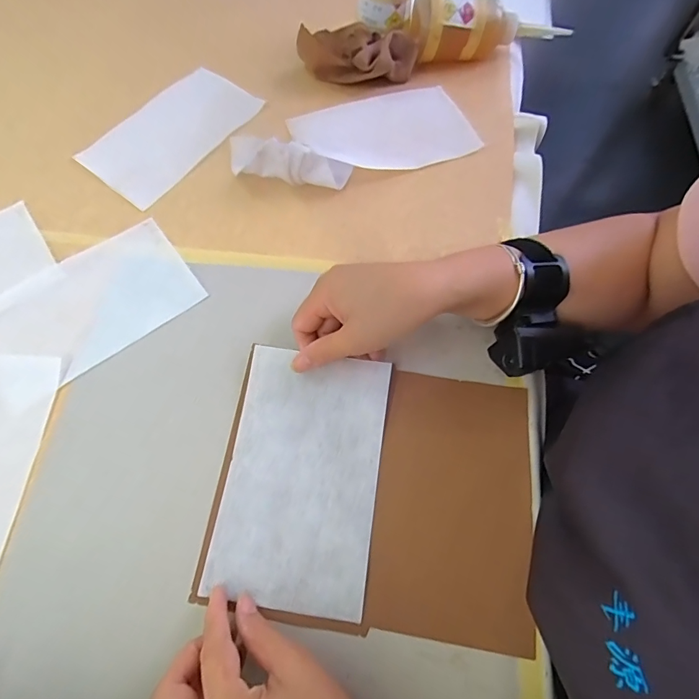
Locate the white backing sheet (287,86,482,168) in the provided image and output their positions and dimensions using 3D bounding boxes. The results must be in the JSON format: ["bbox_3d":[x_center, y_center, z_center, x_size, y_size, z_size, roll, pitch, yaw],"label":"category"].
[{"bbox_3d":[0.034,-0.227,0.428,0.178,0.008,0.088,-14,68,-6],"label":"white backing sheet"}]

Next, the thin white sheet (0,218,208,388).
[{"bbox_3d":[-0.226,-0.039,0.360,0.174,0.006,0.109,-36,72,-14],"label":"thin white sheet"}]

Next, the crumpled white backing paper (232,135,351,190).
[{"bbox_3d":[-0.063,-0.182,0.396,0.129,0.042,0.042,23,69,9],"label":"crumpled white backing paper"}]

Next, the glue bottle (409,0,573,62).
[{"bbox_3d":[0.160,-0.358,0.457,0.177,0.063,0.054,-1,67,-1],"label":"glue bottle"}]

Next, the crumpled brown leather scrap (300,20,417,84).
[{"bbox_3d":[0.009,-0.325,0.451,0.121,0.039,0.061,16,68,7],"label":"crumpled brown leather scrap"}]

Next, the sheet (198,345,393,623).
[{"bbox_3d":[-0.034,0.089,0.306,0.110,0.010,0.174,8,71,4],"label":"sheet"}]

